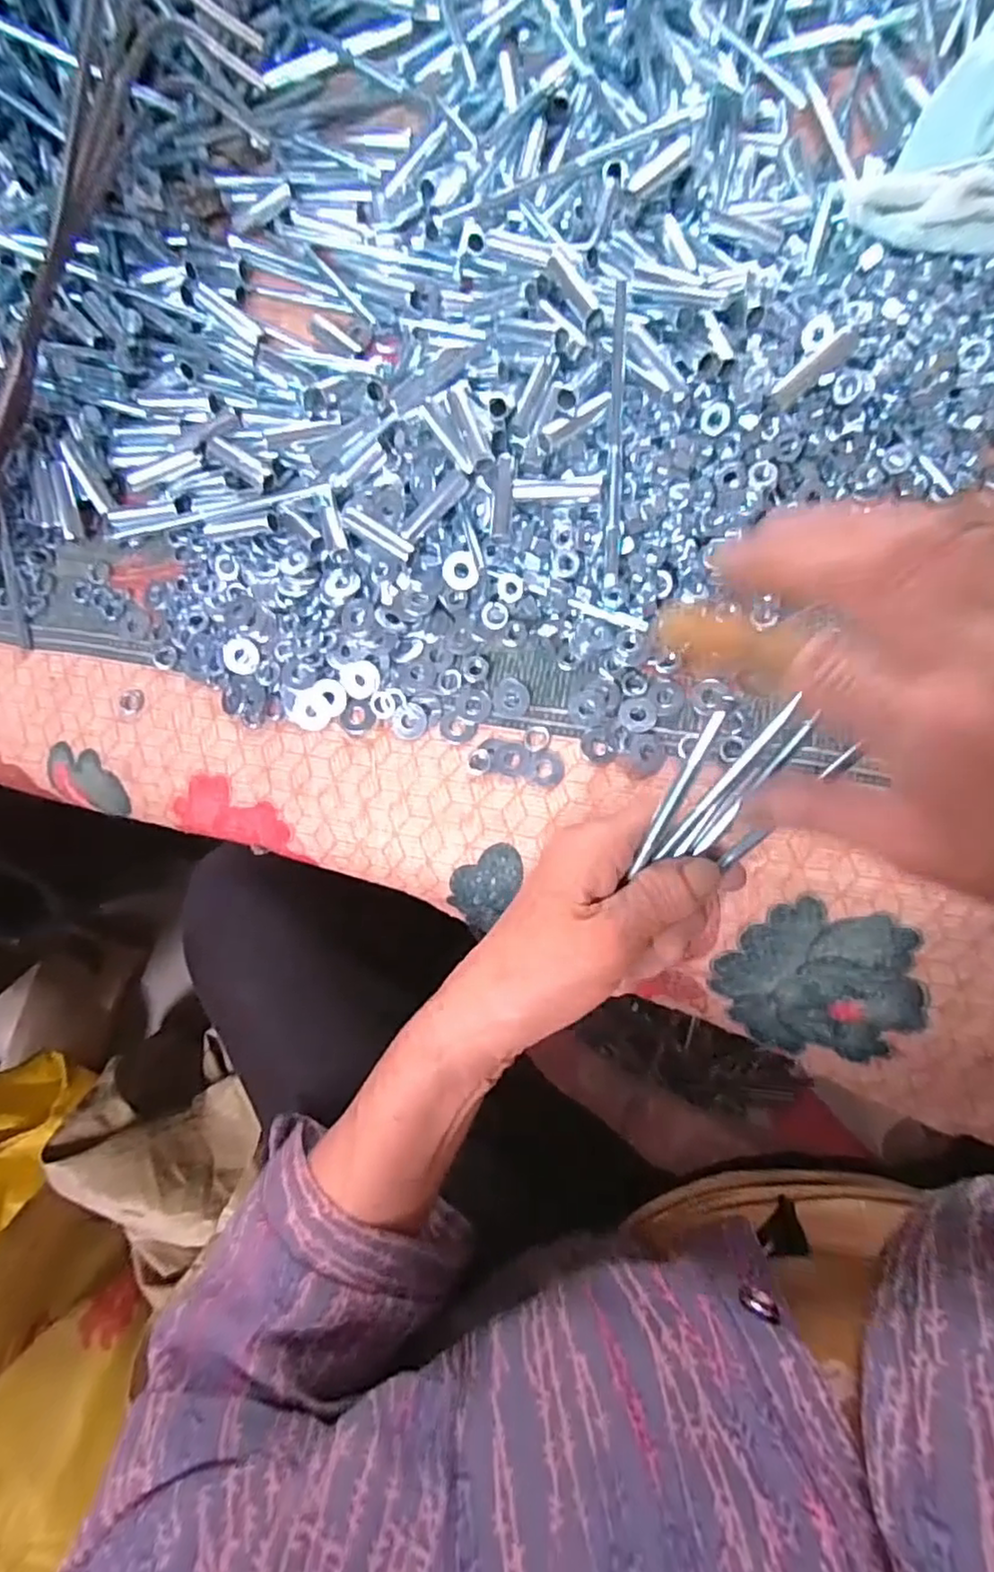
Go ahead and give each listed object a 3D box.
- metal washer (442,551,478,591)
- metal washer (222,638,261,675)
[{"bbox_3d":[-0.019,-0.112,0.341,0.019,0.004,0.019,3,108,8],"label":"metal washer"},{"bbox_3d":[-0.139,-0.071,0.355,0.023,0.004,0.019,40,89,11],"label":"metal washer"}]

